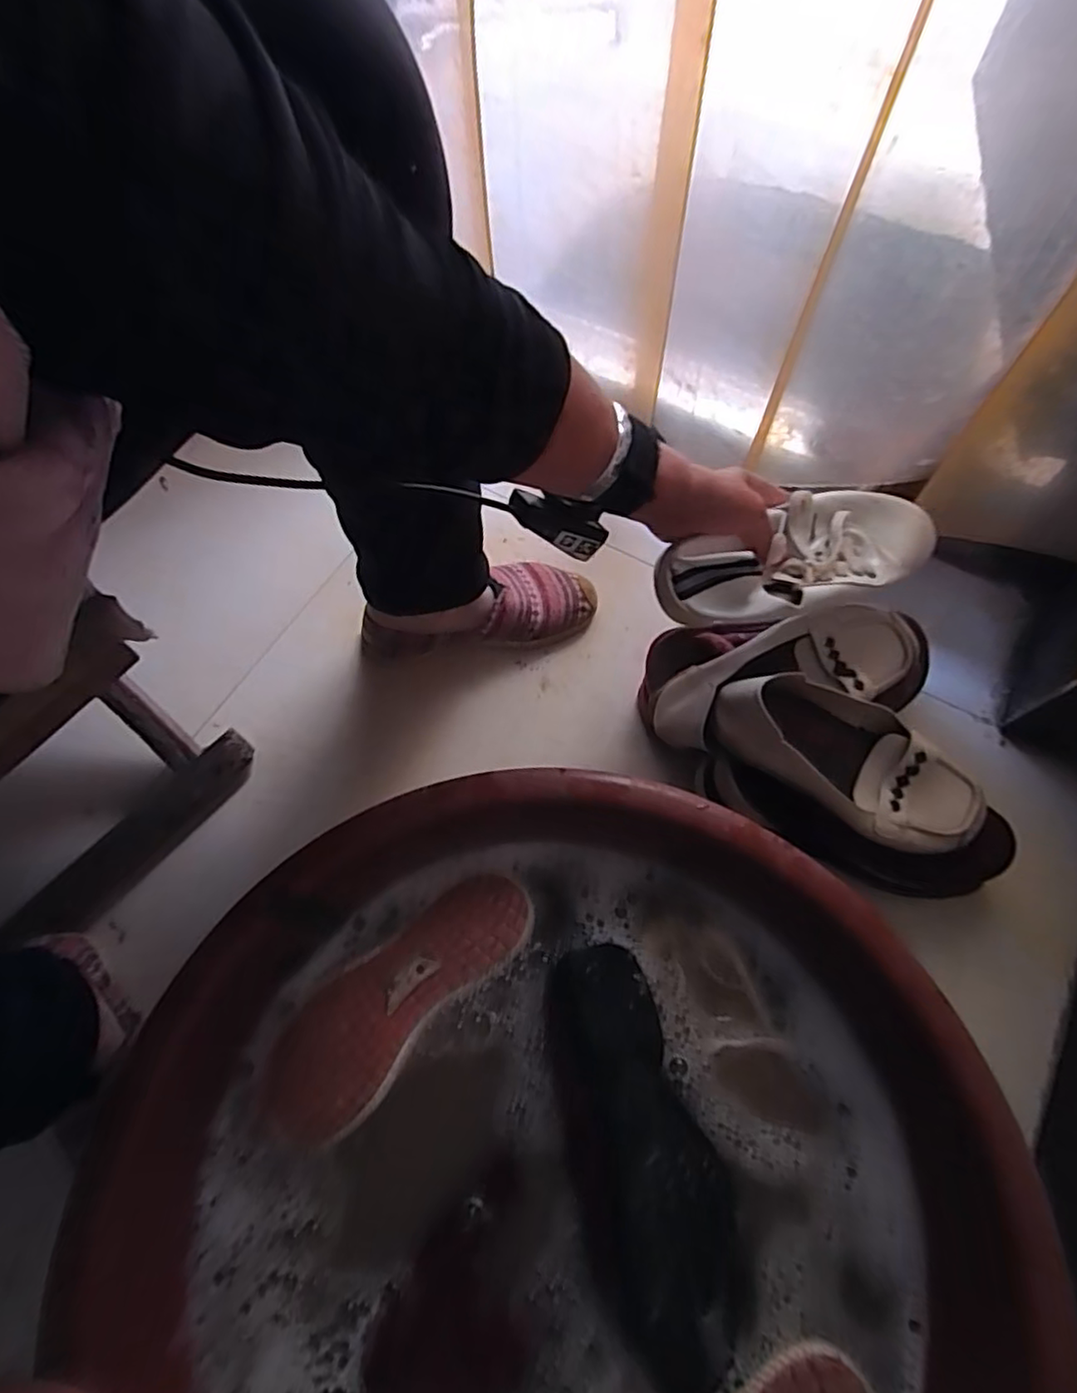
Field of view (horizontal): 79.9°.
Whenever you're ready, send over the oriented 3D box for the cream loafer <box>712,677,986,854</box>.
[{"bbox_3d":[0.243,0.053,0.500,0.227,0.058,0.091,25,68,-6],"label":"cream loafer"}]

